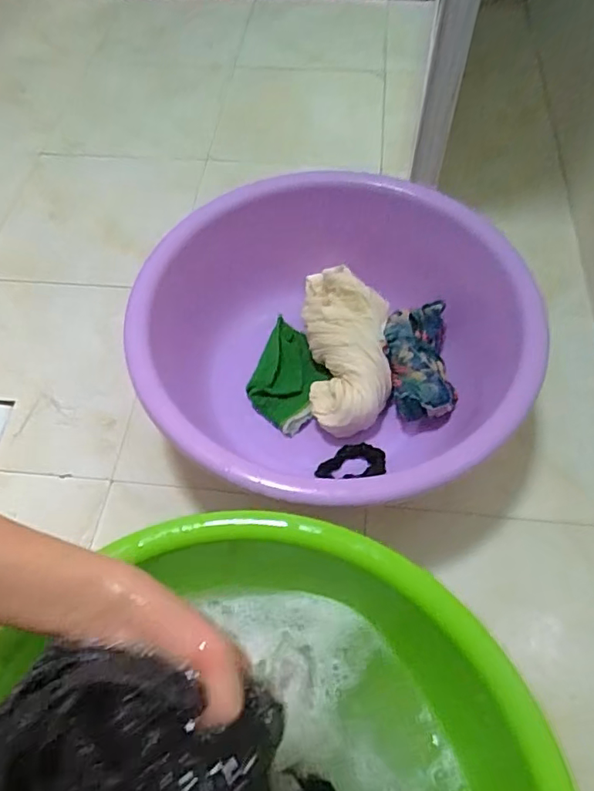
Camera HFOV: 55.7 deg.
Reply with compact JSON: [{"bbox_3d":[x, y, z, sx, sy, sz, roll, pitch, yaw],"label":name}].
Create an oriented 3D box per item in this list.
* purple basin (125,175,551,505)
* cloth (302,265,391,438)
[{"bbox_3d":[0.037,-0.041,0.660,0.395,0.201,0.409,0,57,1],"label":"purple basin"},{"bbox_3d":[0.061,-0.070,0.703,0.105,0.060,0.238,1,57,2],"label":"cloth"}]

